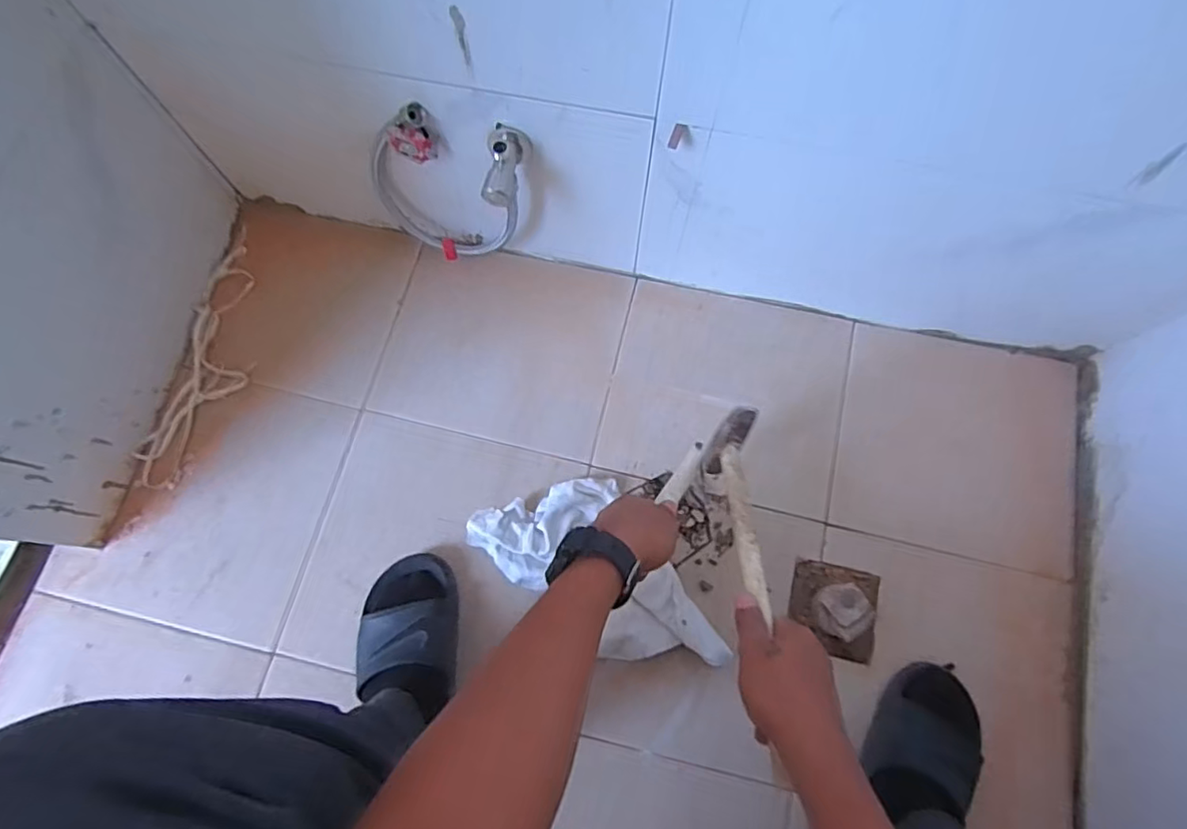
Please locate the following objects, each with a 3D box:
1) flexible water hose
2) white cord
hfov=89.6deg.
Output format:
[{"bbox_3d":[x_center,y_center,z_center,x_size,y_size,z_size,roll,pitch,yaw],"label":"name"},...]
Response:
[{"bbox_3d":[-0.158,-0.255,0.696,0.193,0.241,0.078,26,76,8],"label":"flexible water hose"},{"bbox_3d":[-0.487,-0.075,0.770,0.088,0.019,0.347,9,74,3],"label":"white cord"}]

